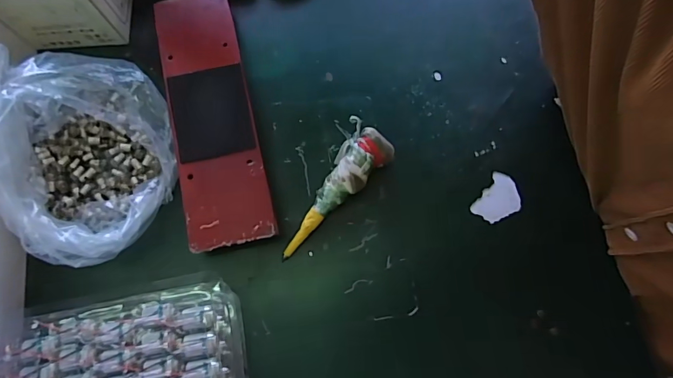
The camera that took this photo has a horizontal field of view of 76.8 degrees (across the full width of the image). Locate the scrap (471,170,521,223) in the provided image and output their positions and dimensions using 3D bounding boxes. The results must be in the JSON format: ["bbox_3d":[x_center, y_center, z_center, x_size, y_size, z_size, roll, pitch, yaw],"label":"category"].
[{"bbox_3d":[0.167,0.012,0.435,0.038,0.004,0.052,35,78,11],"label":"scrap"}]

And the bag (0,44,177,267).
[{"bbox_3d":[-0.246,-0.036,0.408,0.157,0.087,0.209,0,74,2],"label":"bag"}]

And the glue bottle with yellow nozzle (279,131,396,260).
[{"bbox_3d":[-0.007,0.001,0.423,0.043,0.034,0.147,44,80,12],"label":"glue bottle with yellow nozzle"}]

